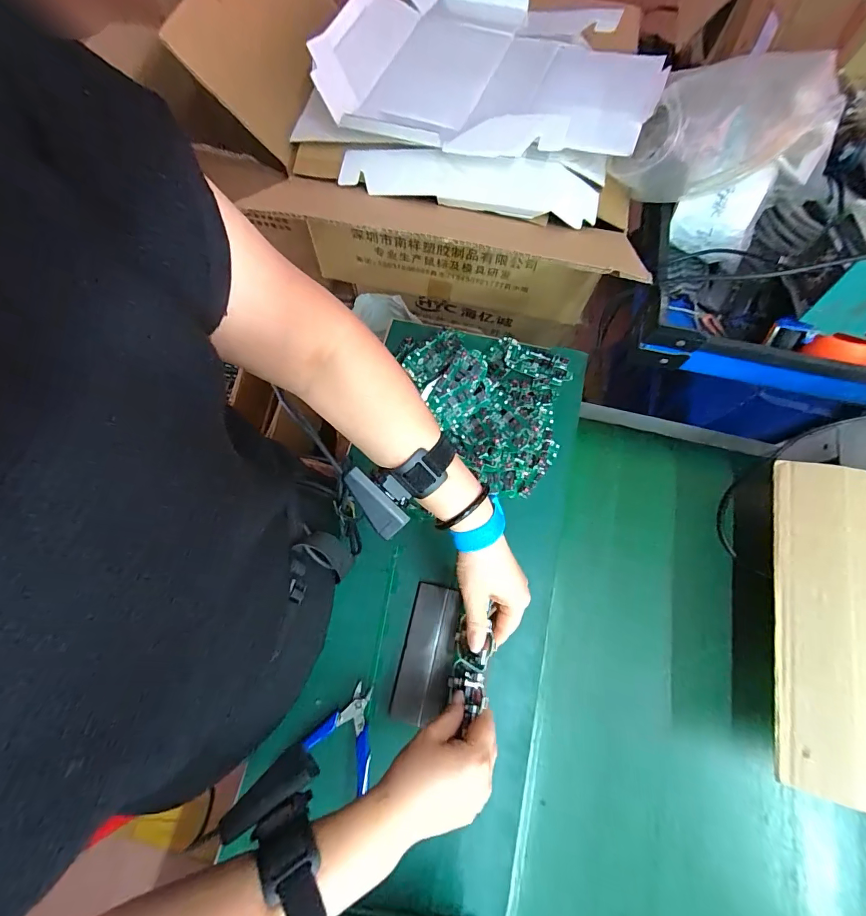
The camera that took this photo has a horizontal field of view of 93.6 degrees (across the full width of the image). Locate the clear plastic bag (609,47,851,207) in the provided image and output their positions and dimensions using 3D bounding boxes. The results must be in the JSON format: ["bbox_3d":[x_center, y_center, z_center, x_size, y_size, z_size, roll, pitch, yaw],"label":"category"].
[{"bbox_3d":[0.389,-0.417,0.526,0.301,0.108,0.104,-13,72,-4],"label":"clear plastic bag"}]

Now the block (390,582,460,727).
[{"bbox_3d":[-0.005,0.228,0.480,0.058,0.021,0.146,12,72,5],"label":"block"}]

